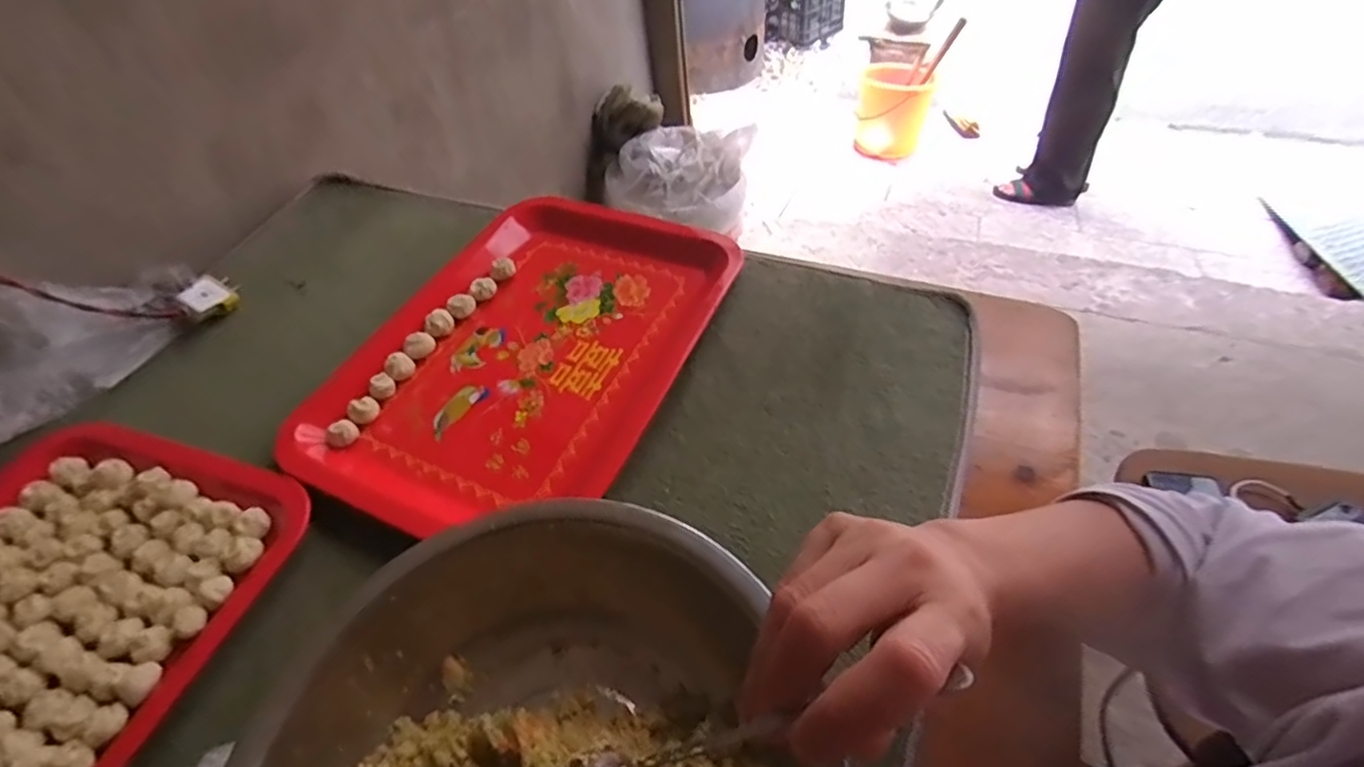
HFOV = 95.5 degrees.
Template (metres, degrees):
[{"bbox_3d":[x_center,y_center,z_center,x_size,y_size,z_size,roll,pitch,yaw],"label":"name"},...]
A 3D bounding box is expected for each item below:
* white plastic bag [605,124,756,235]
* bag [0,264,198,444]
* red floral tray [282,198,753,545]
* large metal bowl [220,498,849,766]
[{"bbox_3d":[-0.017,-0.444,1.302,0.296,0.128,0.234,14,52,17],"label":"white plastic bag"},{"bbox_3d":[-0.537,-0.033,0.527,0.090,0.090,0.242,14,54,16],"label":"bag"},{"bbox_3d":[-0.137,-0.036,0.549,0.278,0.023,0.368,18,55,19],"label":"red floral tray"},{"bbox_3d":[-0.070,0.200,0.309,0.268,0.077,0.257,-3,51,3],"label":"large metal bowl"}]

